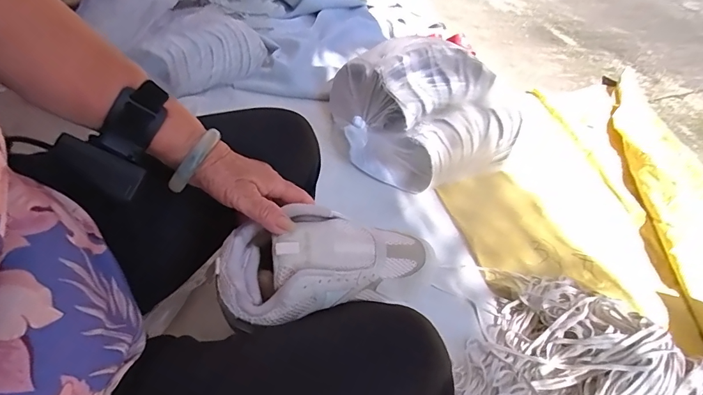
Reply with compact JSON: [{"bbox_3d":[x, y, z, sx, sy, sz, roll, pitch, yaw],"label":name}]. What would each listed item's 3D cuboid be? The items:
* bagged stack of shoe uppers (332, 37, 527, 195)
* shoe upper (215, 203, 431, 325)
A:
[{"bbox_3d":[0.157,-0.243,1.060,0.397,0.204,0.420,-18,53,-19],"label":"bagged stack of shoe uppers"},{"bbox_3d":[-0.018,0.058,0.402,0.213,0.065,0.089,-5,49,-27],"label":"shoe upper"}]

